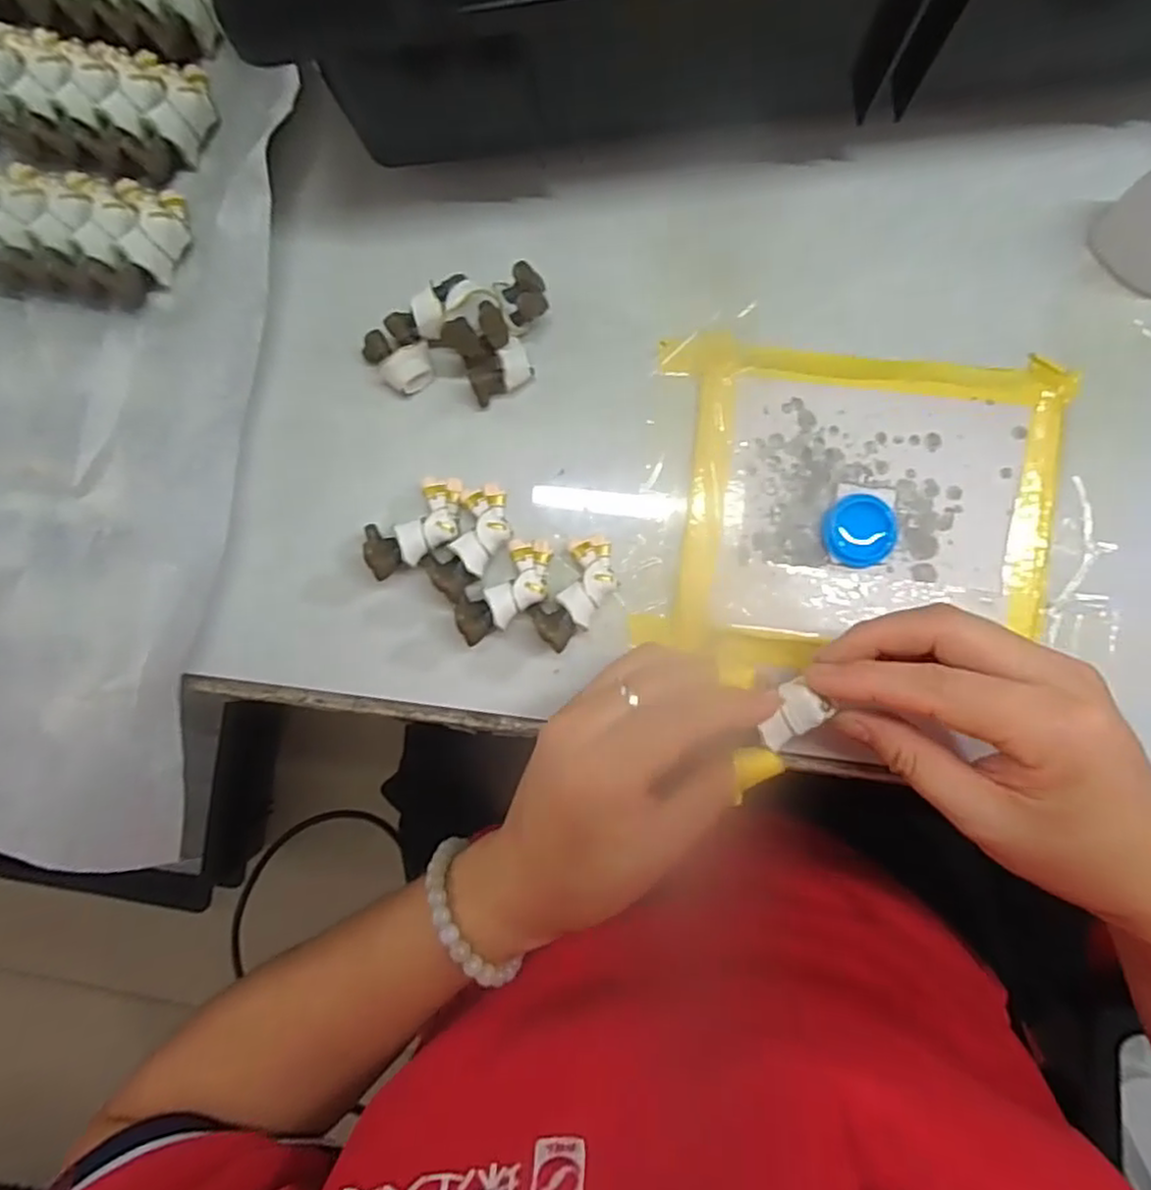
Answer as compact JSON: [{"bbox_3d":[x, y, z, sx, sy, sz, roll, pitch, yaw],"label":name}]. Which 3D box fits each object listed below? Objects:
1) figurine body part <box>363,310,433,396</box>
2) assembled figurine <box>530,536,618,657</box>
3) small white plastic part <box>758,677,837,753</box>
[{"bbox_3d":[-0.074,-0.101,0.298,0.025,0.020,0.027,0,89,4],"label":"figurine body part"},{"bbox_3d":[0.001,-0.002,0.289,0.024,0.026,0.047,36,91,4],"label":"assembled figurine"},{"bbox_3d":[0.077,0.044,0.249,0.018,0.007,0.025,43,92,3],"label":"small white plastic part"}]

